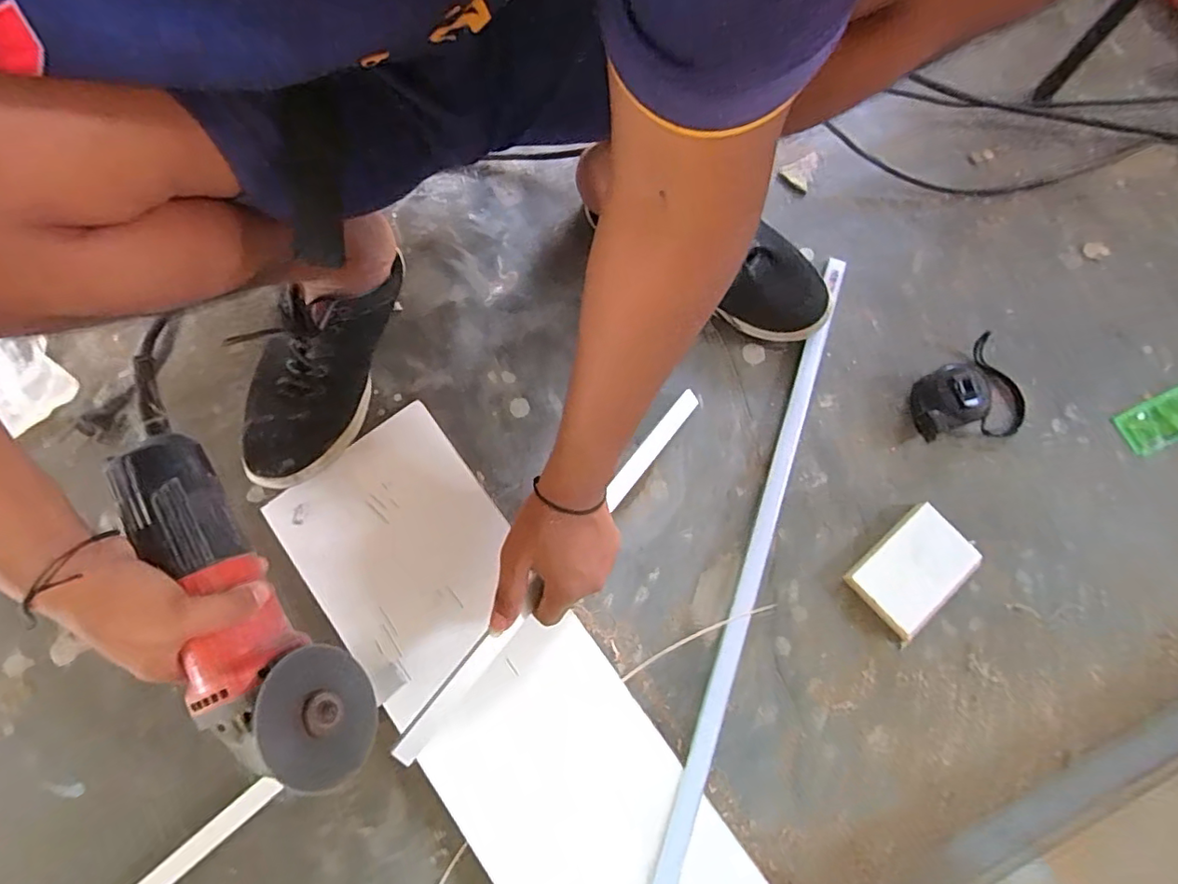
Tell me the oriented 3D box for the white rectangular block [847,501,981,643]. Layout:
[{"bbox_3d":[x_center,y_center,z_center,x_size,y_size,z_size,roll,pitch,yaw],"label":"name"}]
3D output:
[{"bbox_3d":[0.286,0.111,0.495,0.102,0.026,0.069,-44,80,-9],"label":"white rectangular block"}]

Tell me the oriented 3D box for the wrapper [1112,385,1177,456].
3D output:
[{"bbox_3d":[0.541,-0.023,0.524,0.086,0.018,0.044,-24,78,-5],"label":"wrapper"}]

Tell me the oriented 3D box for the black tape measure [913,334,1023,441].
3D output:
[{"bbox_3d":[0.364,-0.041,0.526,0.117,0.038,0.090,-30,79,-6],"label":"black tape measure"}]

